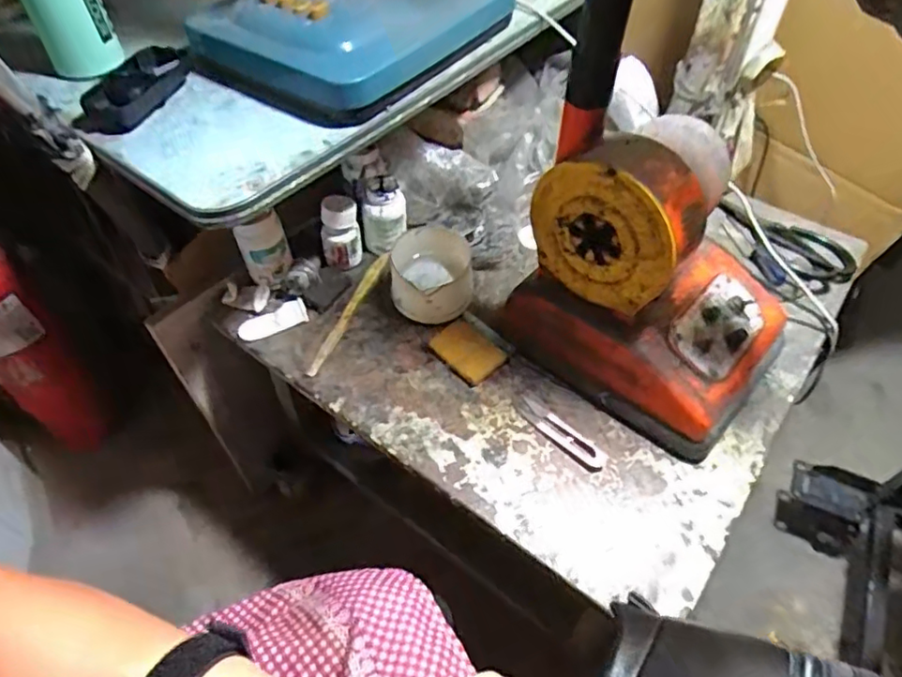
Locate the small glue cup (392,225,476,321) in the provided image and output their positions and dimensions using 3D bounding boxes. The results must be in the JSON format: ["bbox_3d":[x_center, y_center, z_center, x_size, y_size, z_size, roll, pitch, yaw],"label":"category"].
[{"bbox_3d":[-0.021,-0.072,0.632,0.087,0.076,0.096,-1,52,0],"label":"small glue cup"}]

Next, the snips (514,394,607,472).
[{"bbox_3d":[0.102,0.087,0.546,0.099,0.006,0.023,37,61,25],"label":"snips"}]

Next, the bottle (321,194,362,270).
[{"bbox_3d":[-0.125,-0.120,0.658,0.045,0.075,0.042,-12,53,-9],"label":"bottle"}]

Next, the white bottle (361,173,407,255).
[{"bbox_3d":[-0.078,-0.145,0.679,0.051,0.071,0.059,-4,52,-3],"label":"white bottle"}]

